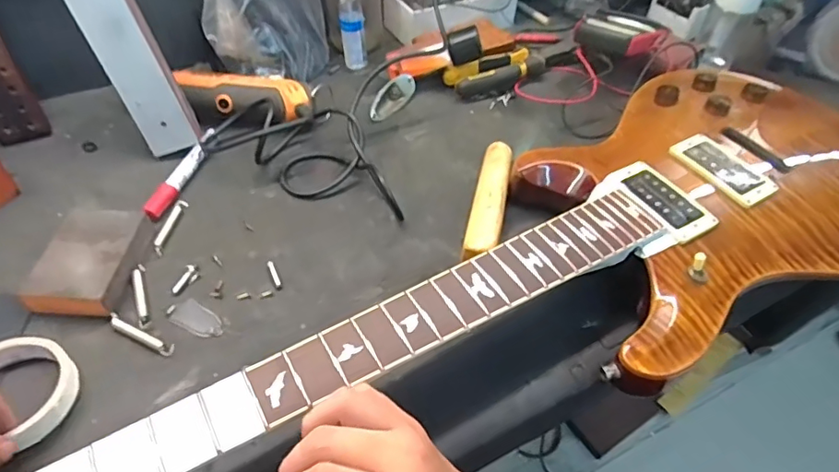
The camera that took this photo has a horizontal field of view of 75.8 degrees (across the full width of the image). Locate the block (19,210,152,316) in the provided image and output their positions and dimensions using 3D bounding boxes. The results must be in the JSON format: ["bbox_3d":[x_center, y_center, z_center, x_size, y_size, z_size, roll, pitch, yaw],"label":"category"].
[{"bbox_3d":[-0.291,0.021,0.477,0.073,0.025,0.104,2,49,1],"label":"block"}]

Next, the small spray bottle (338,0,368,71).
[{"bbox_3d":[-0.086,-0.278,0.678,0.027,0.130,0.028,-15,51,-14],"label":"small spray bottle"}]

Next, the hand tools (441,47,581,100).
[{"bbox_3d":[0.122,-0.224,0.708,0.186,0.027,0.062,-24,54,-21],"label":"hand tools"}]

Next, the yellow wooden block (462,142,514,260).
[{"bbox_3d":[0.069,-0.033,0.536,0.030,0.034,0.160,10,49,8],"label":"yellow wooden block"}]

